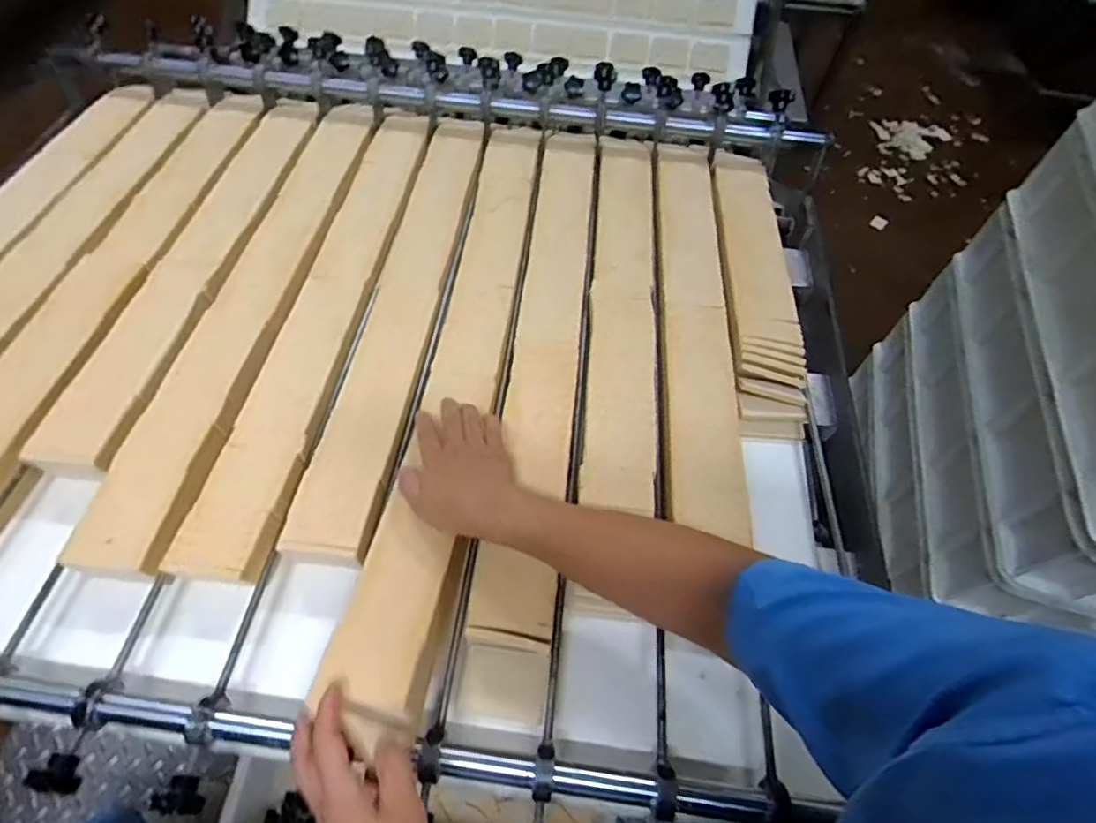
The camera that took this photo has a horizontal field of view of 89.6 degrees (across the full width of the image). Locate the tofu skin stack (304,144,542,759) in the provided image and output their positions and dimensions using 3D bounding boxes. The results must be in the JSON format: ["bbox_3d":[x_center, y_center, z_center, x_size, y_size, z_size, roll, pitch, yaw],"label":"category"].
[{"bbox_3d":[-0.087,-0.079,0.638,0.089,0.036,0.773,7,57,3],"label":"tofu skin stack"}]

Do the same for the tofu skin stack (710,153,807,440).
[{"bbox_3d":[0.271,-0.187,0.739,0.085,0.054,0.479,4,58,-1],"label":"tofu skin stack"}]

